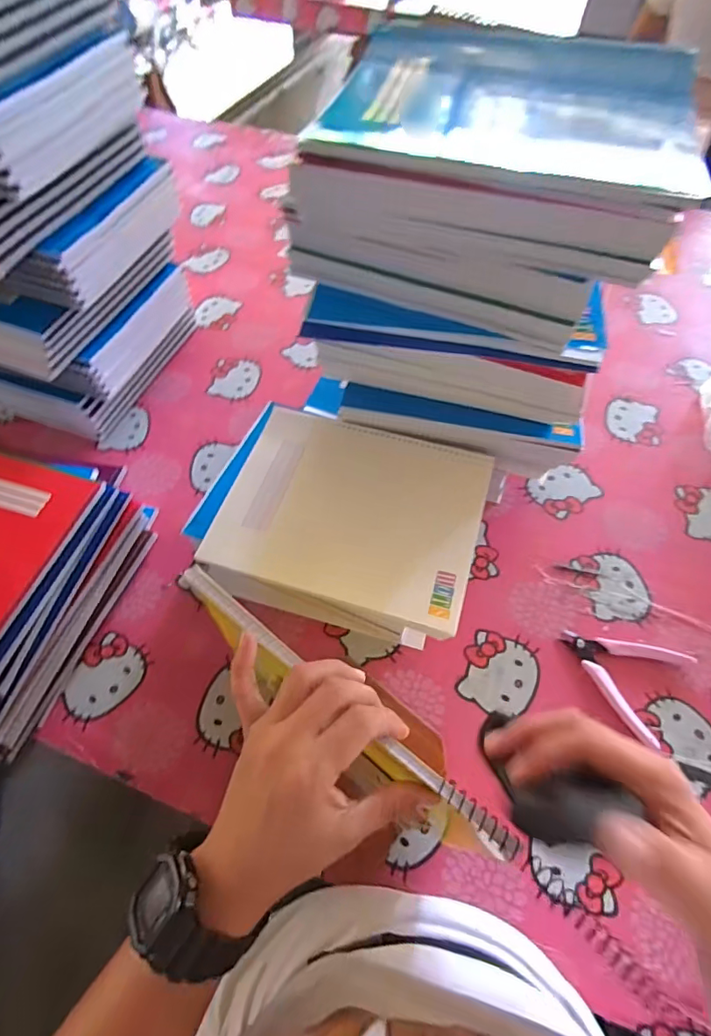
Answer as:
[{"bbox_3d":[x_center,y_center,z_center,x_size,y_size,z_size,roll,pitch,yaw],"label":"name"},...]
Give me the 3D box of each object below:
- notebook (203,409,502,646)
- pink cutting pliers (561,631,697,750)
[{"bbox_3d":[-0.001,-0.012,0.499,0.247,0.024,0.203,15,61,10],"label":"notebook"},{"bbox_3d":[0.268,0.166,0.477,0.122,0.015,0.094,9,60,7],"label":"pink cutting pliers"}]

